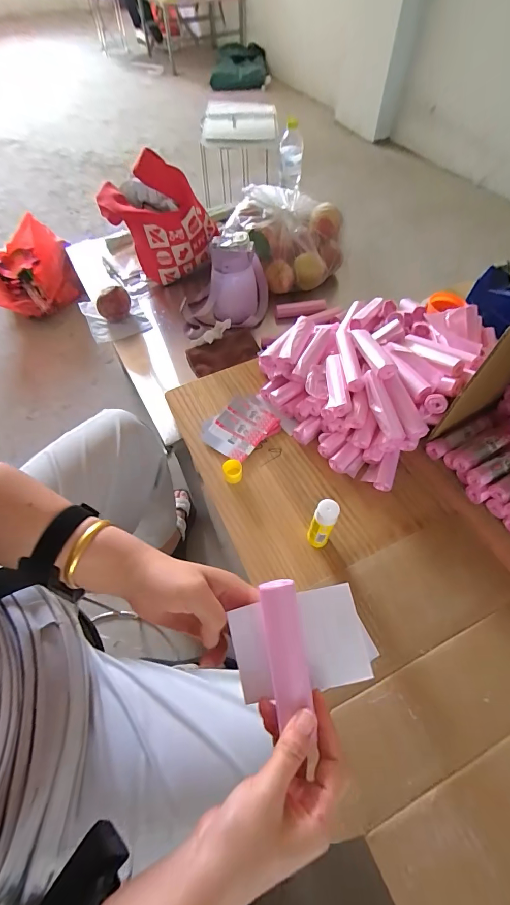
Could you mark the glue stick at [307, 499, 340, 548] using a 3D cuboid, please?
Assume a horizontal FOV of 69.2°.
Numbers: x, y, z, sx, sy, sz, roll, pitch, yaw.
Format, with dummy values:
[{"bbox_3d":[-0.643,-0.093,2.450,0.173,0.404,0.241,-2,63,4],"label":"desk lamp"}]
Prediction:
[{"bbox_3d":[0.089,0.099,0.495,0.029,0.108,0.028,0,58,1],"label":"glue stick"}]

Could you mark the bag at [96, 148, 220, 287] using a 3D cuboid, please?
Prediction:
[{"bbox_3d":[-0.225,-0.568,0.911,0.246,0.213,0.190,9,58,7],"label":"bag"}]

